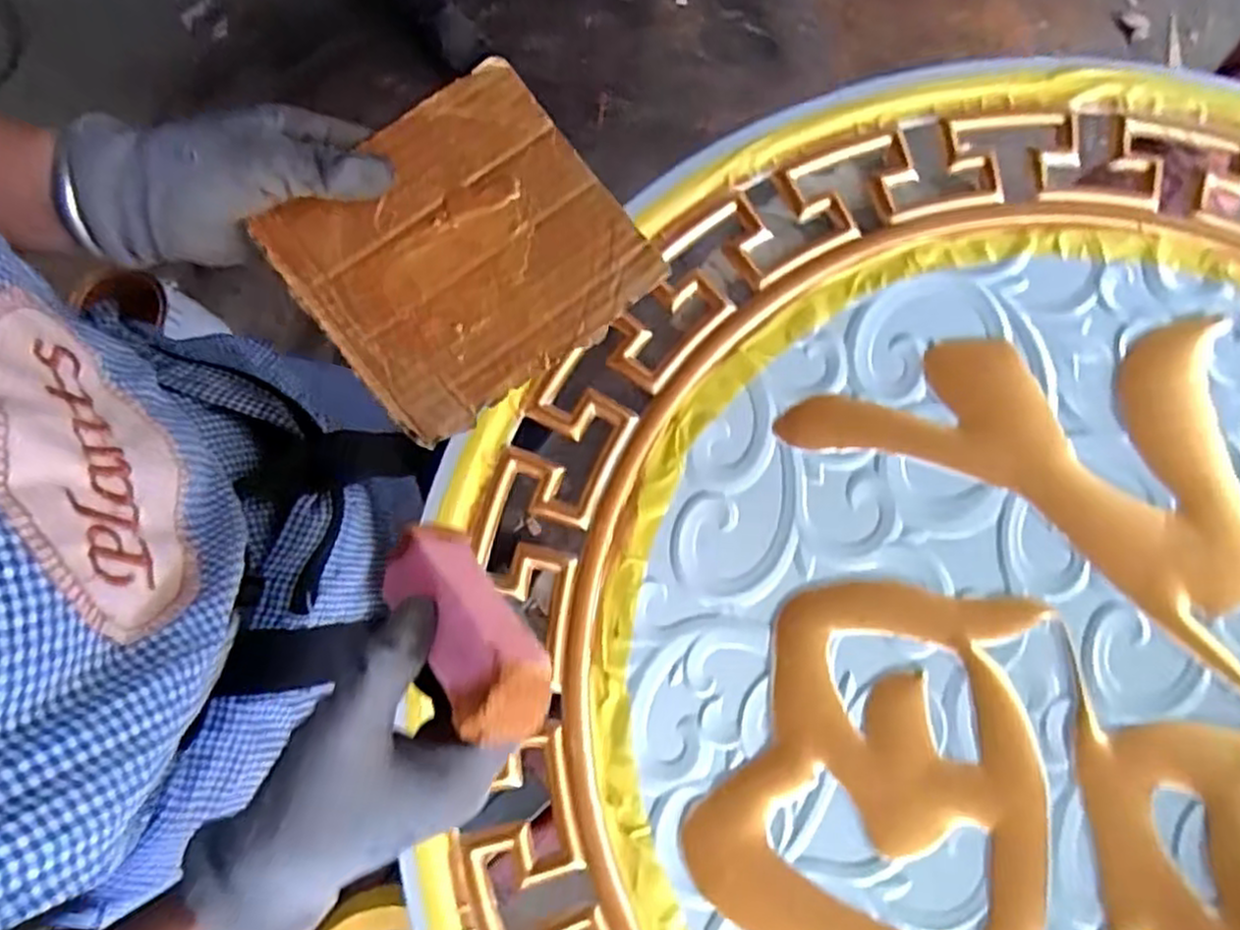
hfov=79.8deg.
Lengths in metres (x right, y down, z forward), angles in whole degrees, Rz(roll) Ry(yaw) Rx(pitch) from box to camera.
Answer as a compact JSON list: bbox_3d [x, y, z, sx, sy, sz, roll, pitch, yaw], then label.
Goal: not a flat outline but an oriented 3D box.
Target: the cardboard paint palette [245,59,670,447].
[{"bbox_3d":[-0.081,-0.112,0.383,0.157,0.011,0.149,-38,87,-13],"label":"cardboard paint palette"}]

